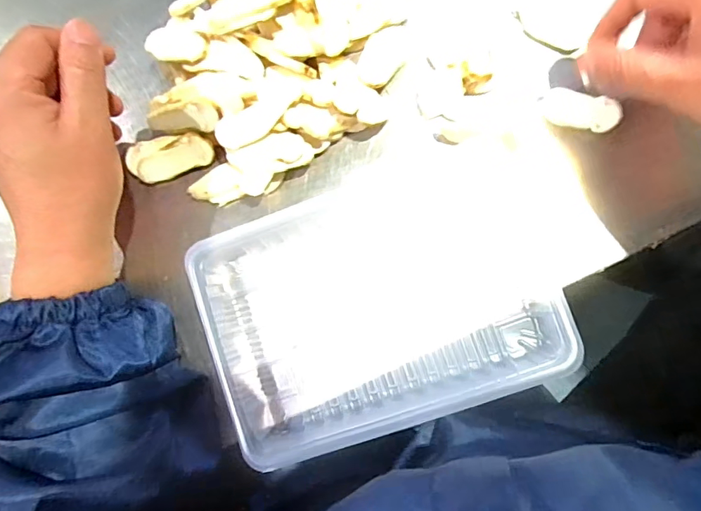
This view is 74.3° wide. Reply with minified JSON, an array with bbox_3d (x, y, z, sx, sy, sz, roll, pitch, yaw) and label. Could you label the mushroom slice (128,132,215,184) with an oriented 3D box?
[{"bbox_3d":[-0.123,-0.068,0.319,0.058,0.010,0.027,-11,114,7],"label":"mushroom slice"}]

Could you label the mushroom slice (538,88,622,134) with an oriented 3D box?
[{"bbox_3d":[0.144,-0.092,0.290,0.046,0.008,0.022,23,87,9],"label":"mushroom slice"}]

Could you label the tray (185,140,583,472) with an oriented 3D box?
[{"bbox_3d":[0.019,0.028,0.294,0.213,0.030,0.155,-20,82,4],"label":"tray"}]

